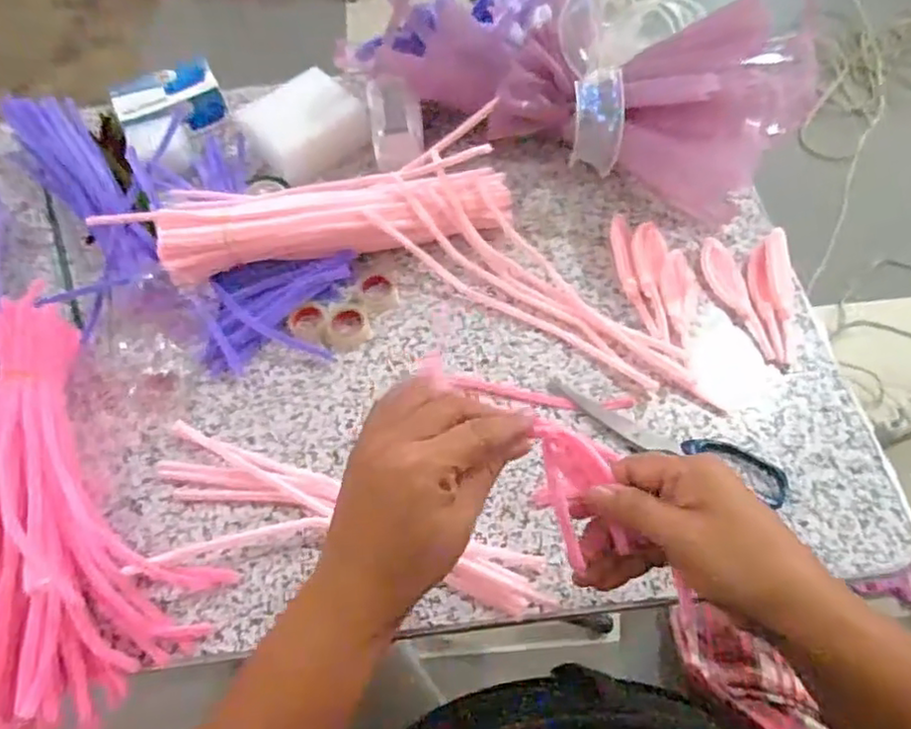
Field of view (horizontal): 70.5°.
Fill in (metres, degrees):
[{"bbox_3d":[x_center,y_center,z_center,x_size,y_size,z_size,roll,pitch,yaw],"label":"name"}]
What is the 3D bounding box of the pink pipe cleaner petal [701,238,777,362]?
[{"bbox_3d":[0.235,-0.058,0.542,0.028,0.007,0.122,-9,61,-1],"label":"pink pipe cleaner petal"}]

